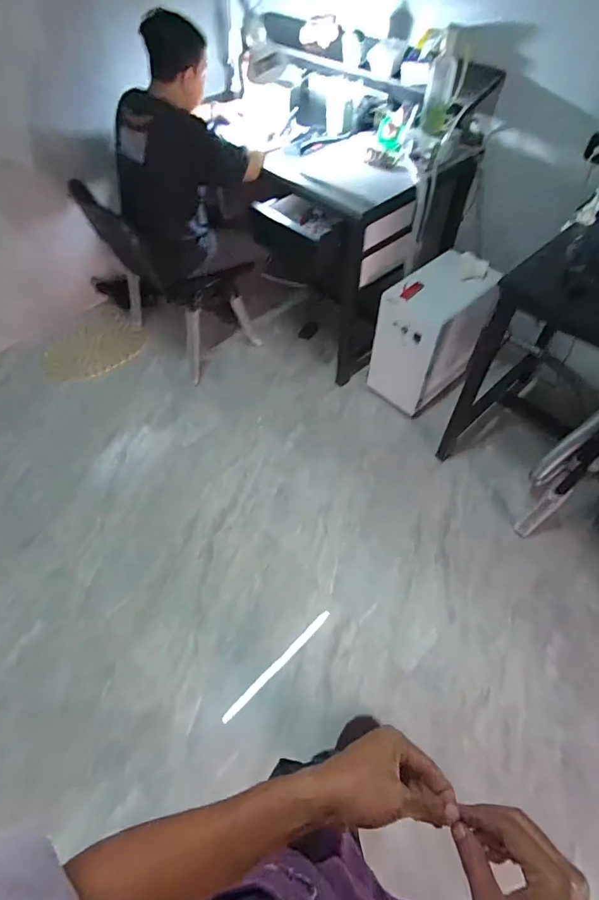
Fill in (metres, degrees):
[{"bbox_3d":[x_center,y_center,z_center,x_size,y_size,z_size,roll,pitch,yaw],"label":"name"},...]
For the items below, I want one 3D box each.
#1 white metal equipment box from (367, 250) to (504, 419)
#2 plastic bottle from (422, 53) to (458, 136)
[{"bbox_3d":[0.537,-0.461,1.806,0.399,0.525,0.304,-39,63,-24],"label":"white metal equipment box"},{"bbox_3d":[0.458,-1.156,1.444,0.087,0.197,0.090,14,56,10],"label":"plastic bottle"}]

